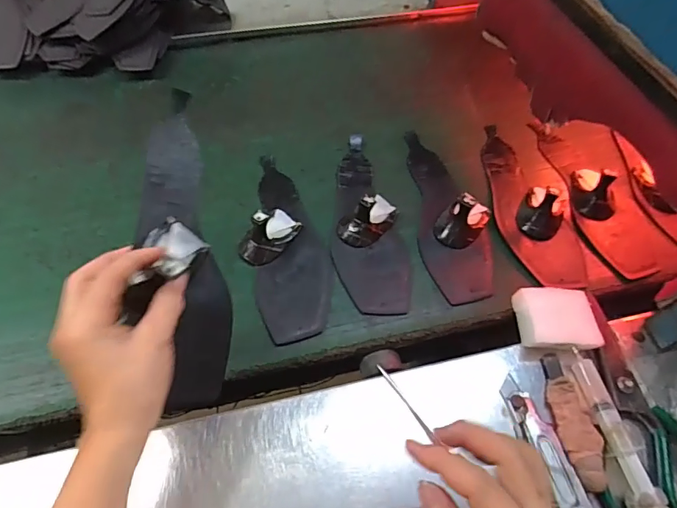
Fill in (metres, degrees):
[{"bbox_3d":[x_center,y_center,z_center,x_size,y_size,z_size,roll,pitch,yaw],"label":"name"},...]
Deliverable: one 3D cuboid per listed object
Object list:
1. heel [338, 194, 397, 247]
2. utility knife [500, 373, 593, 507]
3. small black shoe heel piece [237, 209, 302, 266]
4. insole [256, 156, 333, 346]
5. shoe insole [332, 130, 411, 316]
[{"bbox_3d":[0.035,-0.046,0.523,0.072,0.045,0.044,-31,63,-20],"label":"heel"},{"bbox_3d":[0.175,0.179,0.374,0.037,0.019,0.160,-17,59,-12],"label":"utility knife"},{"bbox_3d":[-0.080,-0.030,0.511,0.049,0.045,0.077,29,61,16],"label":"small black shoe heel piece"},{"bbox_3d":[-0.053,-0.017,0.535,0.080,0.010,0.252,-3,57,-4],"label":"insole"},{"bbox_3d":[0.026,-0.043,0.549,0.082,0.009,0.254,-10,58,-6],"label":"shoe insole"}]

